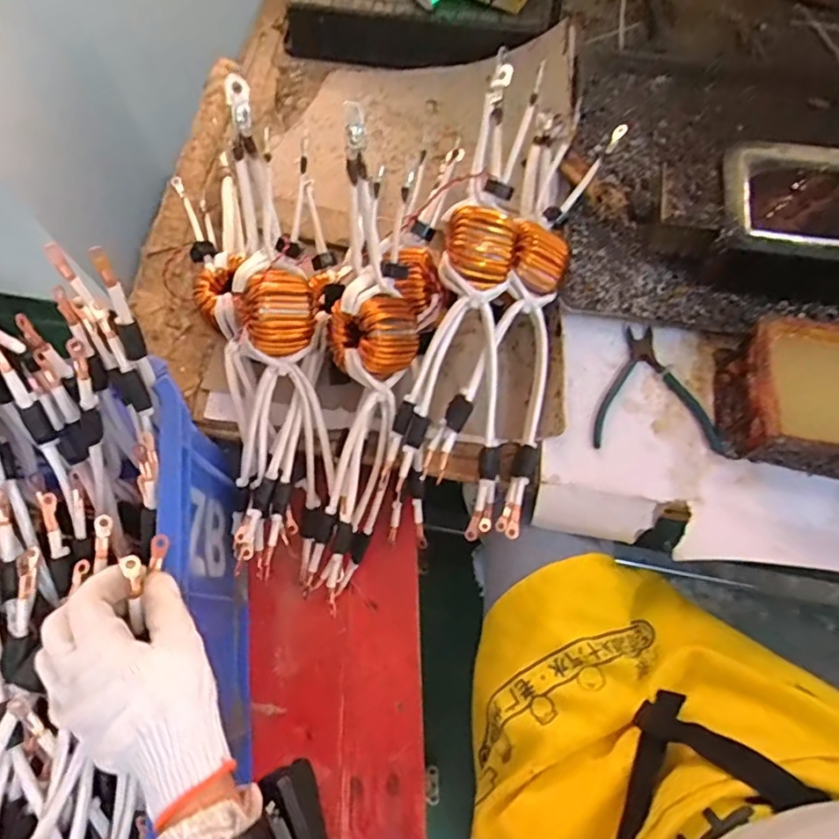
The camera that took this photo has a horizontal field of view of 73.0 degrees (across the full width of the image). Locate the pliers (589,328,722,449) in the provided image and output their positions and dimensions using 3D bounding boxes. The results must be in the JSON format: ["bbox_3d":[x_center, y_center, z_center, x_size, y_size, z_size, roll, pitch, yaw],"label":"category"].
[{"bbox_3d":[0.240,-0.031,0.585,0.124,0.019,0.127,3,69,2],"label":"pliers"}]

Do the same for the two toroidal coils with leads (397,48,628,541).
[{"bbox_3d":[0.080,-0.140,0.587,0.152,0.153,0.505,9,81,4],"label":"two toroidal coils with leads"}]

